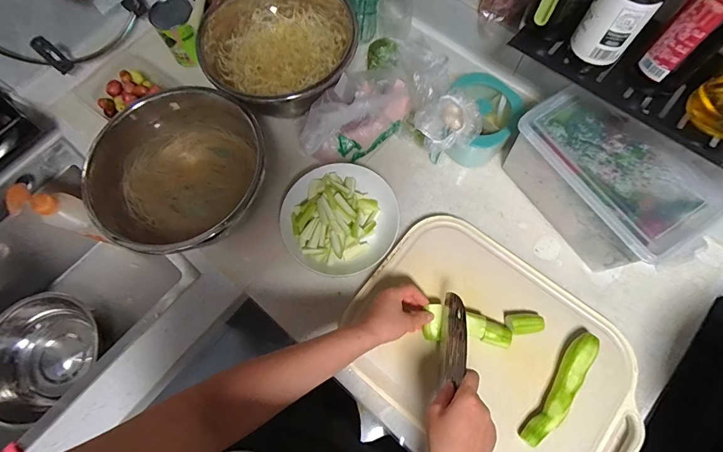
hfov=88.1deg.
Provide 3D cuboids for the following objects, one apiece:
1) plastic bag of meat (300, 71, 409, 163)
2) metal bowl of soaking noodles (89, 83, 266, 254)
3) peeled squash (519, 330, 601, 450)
[{"bbox_3d":[-0.010,-0.200,0.684,0.124,0.106,0.230,35,77,13],"label":"plastic bag of meat"},{"bbox_3d":[-0.303,-0.095,0.651,0.265,0.110,0.291,-30,73,-7],"label":"metal bowl of soaking noodles"},{"bbox_3d":[0.292,0.237,0.546,0.033,0.034,0.180,33,76,12],"label":"peeled squash"}]

